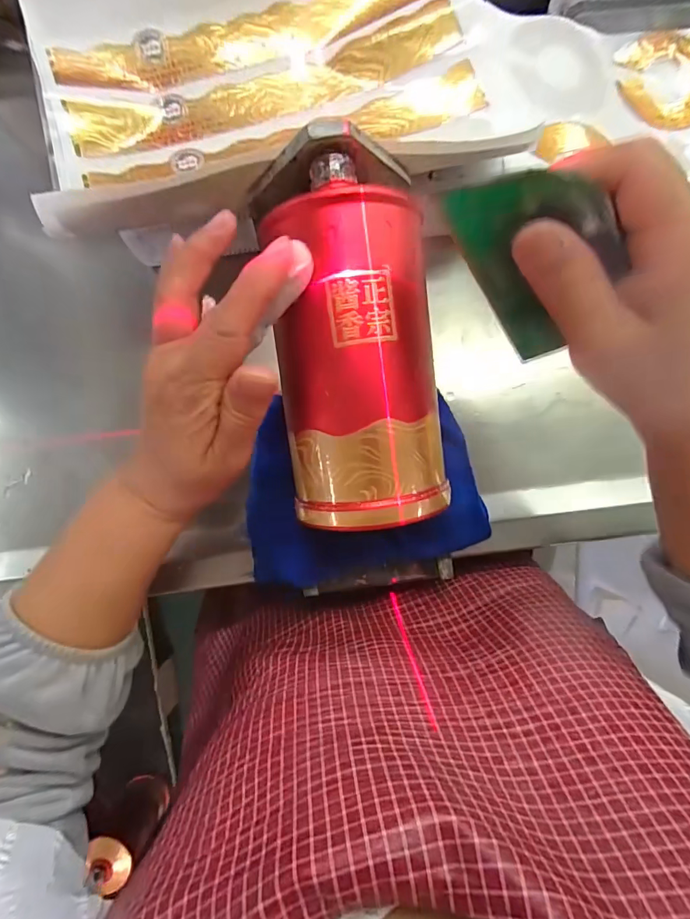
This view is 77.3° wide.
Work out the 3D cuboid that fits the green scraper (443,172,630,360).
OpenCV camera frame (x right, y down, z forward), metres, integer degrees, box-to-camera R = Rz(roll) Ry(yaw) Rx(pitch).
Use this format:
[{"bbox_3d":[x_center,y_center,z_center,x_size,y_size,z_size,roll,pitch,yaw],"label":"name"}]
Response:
[{"bbox_3d":[0.087,-0.079,0.186,0.093,0.055,0.004,45,61,-38],"label":"green scraper"}]

